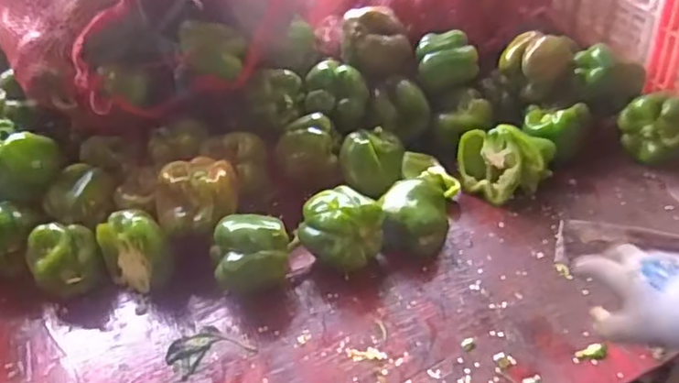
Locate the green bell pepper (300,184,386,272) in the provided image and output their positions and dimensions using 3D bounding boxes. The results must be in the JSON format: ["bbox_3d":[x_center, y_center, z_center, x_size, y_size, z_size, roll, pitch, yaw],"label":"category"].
[{"bbox_3d":[0.002,0.046,0.686,0.074,0.078,0.072,-3,42,3],"label":"green bell pepper"}]

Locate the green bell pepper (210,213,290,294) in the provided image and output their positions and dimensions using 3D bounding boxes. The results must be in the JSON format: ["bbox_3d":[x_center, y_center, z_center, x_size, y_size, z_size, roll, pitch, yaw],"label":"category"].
[{"bbox_3d":[-0.091,0.074,0.669,0.085,0.078,0.080,-23,45,-18],"label":"green bell pepper"}]

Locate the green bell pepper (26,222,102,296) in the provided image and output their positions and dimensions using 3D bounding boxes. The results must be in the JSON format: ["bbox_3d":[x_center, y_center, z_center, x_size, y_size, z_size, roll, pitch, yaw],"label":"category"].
[{"bbox_3d":[-0.306,0.081,0.699,0.073,0.075,0.075,-29,47,-23],"label":"green bell pepper"}]

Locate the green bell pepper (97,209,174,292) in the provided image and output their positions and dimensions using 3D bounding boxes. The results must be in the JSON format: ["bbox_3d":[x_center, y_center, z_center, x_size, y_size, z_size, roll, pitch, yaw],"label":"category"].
[{"bbox_3d":[-0.231,0.073,0.709,0.069,0.083,0.083,-25,45,-20],"label":"green bell pepper"}]

